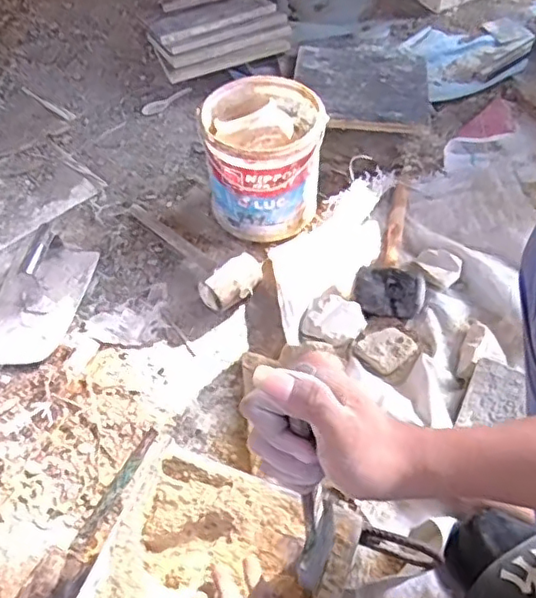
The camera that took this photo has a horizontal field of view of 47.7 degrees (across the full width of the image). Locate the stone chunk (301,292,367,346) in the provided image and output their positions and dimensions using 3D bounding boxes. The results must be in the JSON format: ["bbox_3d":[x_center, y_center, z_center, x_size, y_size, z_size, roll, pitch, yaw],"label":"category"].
[{"bbox_3d":[0.097,0.031,0.875,0.083,0.035,0.072,15,57,13],"label":"stone chunk"}]

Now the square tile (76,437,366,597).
[{"bbox_3d":[-0.052,0.268,0.564,0.225,0.017,0.225,17,57,14],"label":"square tile"}]

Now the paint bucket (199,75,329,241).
[{"bbox_3d":[-0.006,-0.220,0.977,0.174,0.191,0.178,-1,55,2],"label":"paint bucket"}]

